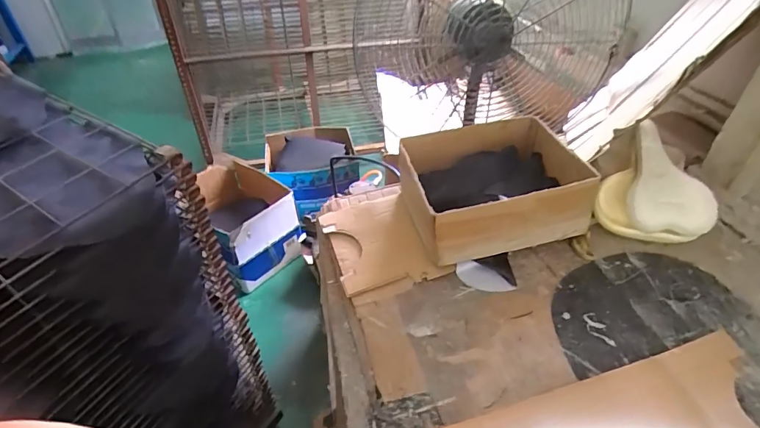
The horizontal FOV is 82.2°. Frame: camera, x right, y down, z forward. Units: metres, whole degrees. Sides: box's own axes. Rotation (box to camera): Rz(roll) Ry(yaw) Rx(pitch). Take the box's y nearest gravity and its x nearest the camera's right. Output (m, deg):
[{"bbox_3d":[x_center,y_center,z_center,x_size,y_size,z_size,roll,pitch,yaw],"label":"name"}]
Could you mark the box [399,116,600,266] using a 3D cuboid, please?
[{"bbox_3d":[0.218,-0.059,0.914,0.308,0.163,0.308,-8,40,-8],"label":"box"}]

